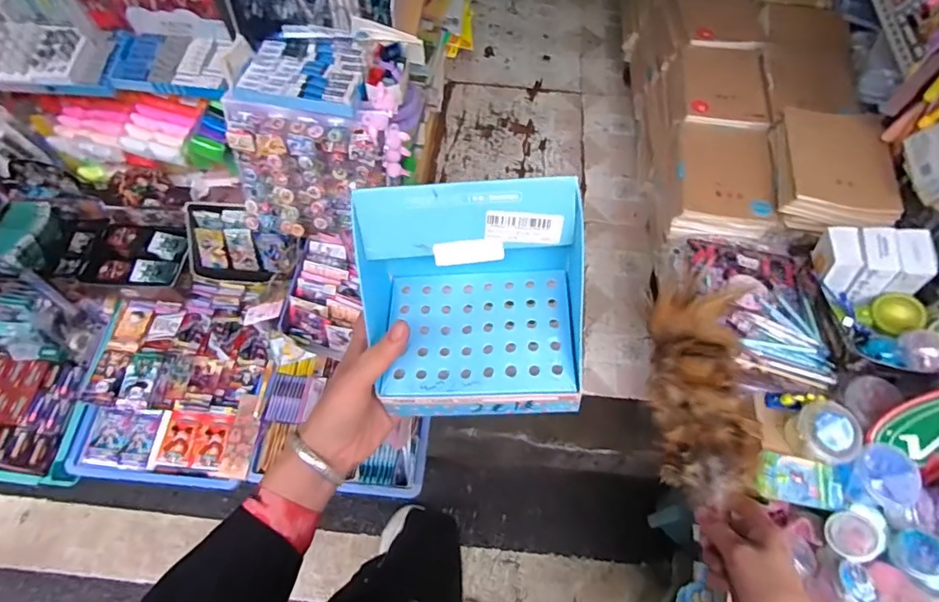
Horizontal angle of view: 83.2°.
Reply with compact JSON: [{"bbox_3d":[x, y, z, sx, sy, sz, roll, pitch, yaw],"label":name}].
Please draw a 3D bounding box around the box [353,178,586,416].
[{"bbox_3d":[0.002,0.002,0.391,0.160,0.124,0.130,0,64,-2],"label":"box"}]

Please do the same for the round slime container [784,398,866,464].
[{"bbox_3d":[0.582,0.212,0.861,0.091,0.051,0.090,1,64,-1],"label":"round slime container"}]

